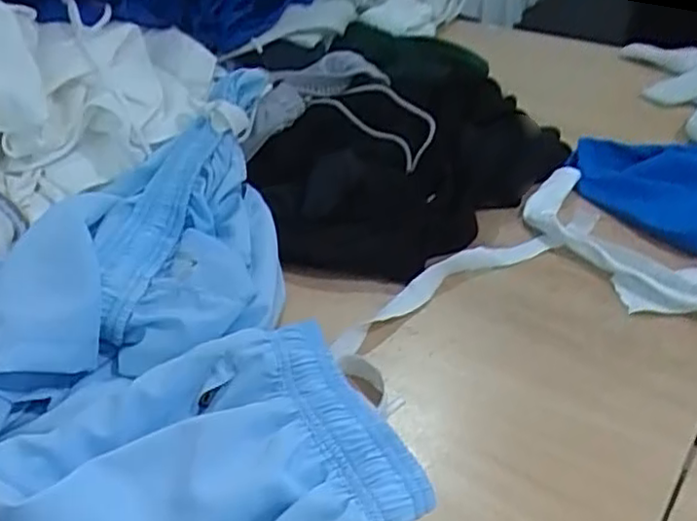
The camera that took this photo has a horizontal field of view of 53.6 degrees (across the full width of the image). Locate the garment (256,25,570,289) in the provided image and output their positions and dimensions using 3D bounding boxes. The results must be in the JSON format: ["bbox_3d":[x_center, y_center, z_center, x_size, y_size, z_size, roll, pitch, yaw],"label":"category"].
[{"bbox_3d":[0.086,-0.138,0.751,0.273,0.084,0.437,9,36,14],"label":"garment"}]

